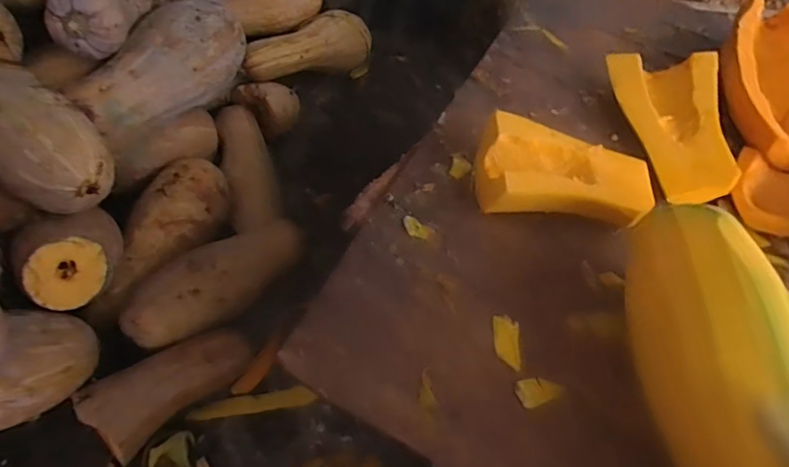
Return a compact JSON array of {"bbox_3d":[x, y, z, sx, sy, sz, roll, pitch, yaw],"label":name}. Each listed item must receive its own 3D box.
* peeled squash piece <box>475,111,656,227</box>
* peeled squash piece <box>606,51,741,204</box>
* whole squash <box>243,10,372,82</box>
[{"bbox_3d":[0.165,-0.049,0.535,0.164,0.055,0.108,12,55,4],"label":"peeled squash piece"},{"bbox_3d":[0.317,-0.126,0.599,0.101,0.064,0.202,-7,56,-9],"label":"peeled squash piece"},{"bbox_3d":[-0.168,-0.366,1.087,0.097,0.125,0.314,40,44,21],"label":"whole squash"}]

